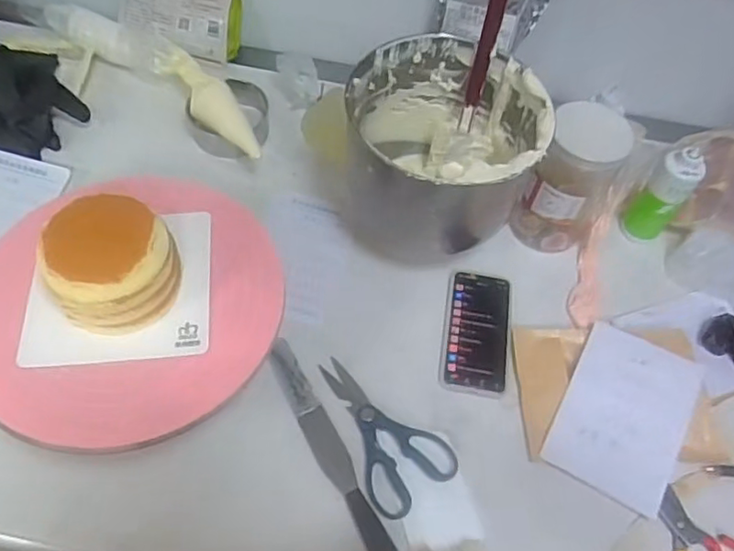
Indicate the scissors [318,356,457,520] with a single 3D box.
[{"bbox_3d":[0.009,0.164,0.655,0.097,0.016,0.180,-30,65,-21],"label":"scissors"}]

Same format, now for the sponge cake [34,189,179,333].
[{"bbox_3d":[-0.221,-0.008,0.525,0.094,0.080,0.104,8,58,0],"label":"sponge cake"}]

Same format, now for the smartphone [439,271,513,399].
[{"bbox_3d":[0.135,0.064,0.726,0.081,0.006,0.166,10,58,1],"label":"smartphone"}]

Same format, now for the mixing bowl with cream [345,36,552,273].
[{"bbox_3d":[0.085,-0.143,0.727,0.216,0.194,0.202,2,58,-4],"label":"mixing bowl with cream"}]

